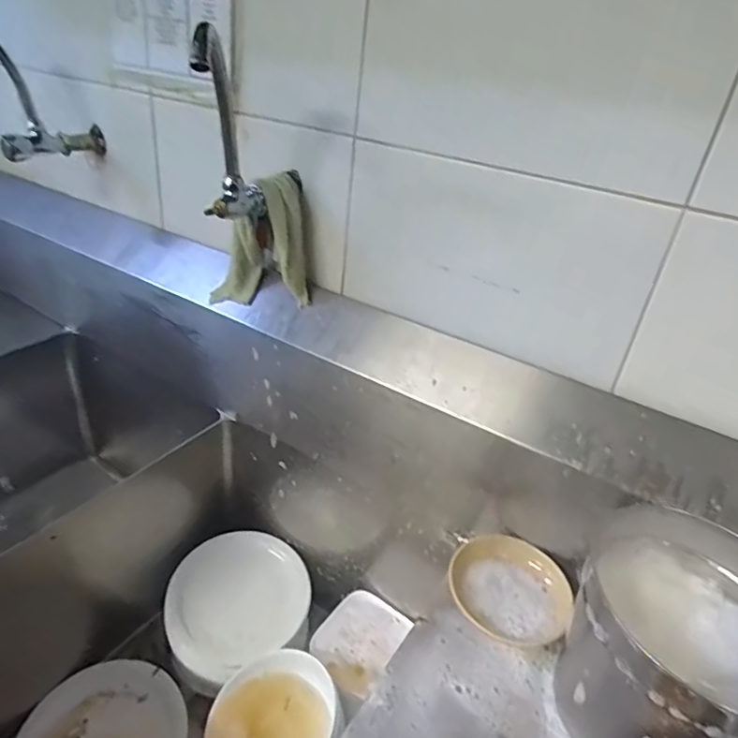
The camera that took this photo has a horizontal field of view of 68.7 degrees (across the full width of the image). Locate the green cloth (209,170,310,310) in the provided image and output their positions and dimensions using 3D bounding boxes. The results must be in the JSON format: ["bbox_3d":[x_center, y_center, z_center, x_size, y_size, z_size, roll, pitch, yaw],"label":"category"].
[{"bbox_3d":[-0.160,-0.177,0.787,0.129,0.202,0.104,-5,34,-18],"label":"green cloth"}]

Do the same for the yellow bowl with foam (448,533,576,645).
[{"bbox_3d":[0.166,0.269,0.651,0.122,0.051,0.138,-24,44,-39],"label":"yellow bowl with foam"}]

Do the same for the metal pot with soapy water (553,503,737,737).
[{"bbox_3d":[0.298,0.283,0.528,0.190,0.185,0.197,5,32,-3],"label":"metal pot with soapy water"}]

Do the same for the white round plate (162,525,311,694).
[{"bbox_3d":[-0.216,0.366,0.881,0.217,0.040,0.219,5,32,-3],"label":"white round plate"}]

